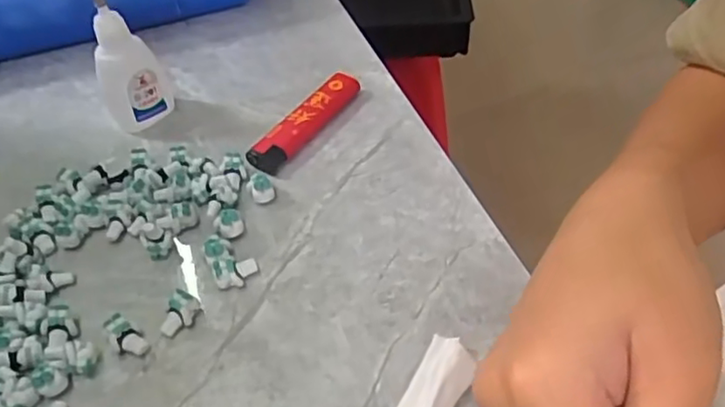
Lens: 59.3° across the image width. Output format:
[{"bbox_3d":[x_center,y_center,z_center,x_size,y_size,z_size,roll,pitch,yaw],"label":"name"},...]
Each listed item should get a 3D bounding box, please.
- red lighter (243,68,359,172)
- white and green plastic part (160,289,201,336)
[{"bbox_3d":[-0.030,-0.046,0.347,0.018,0.012,0.079,26,53,24],"label":"red lighter"},{"bbox_3d":[-0.078,0.046,0.269,0.017,0.015,0.010,-29,53,-24],"label":"white and green plastic part"}]

